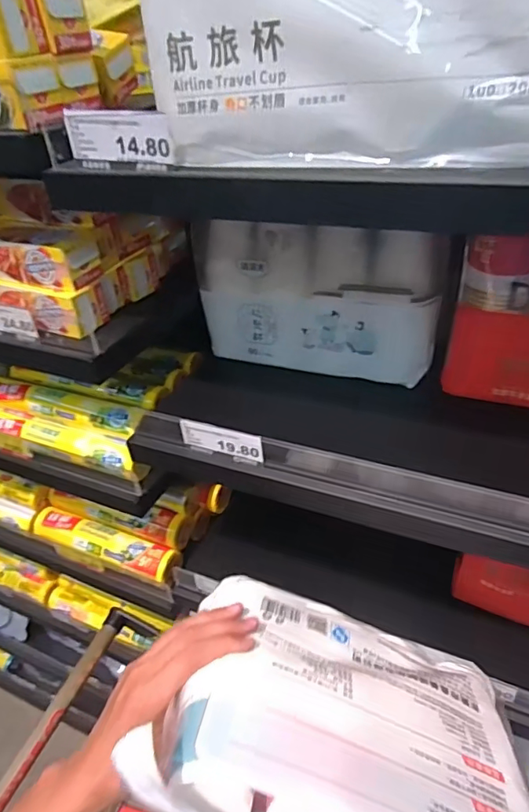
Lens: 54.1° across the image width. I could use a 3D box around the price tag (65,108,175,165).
[{"bbox_3d":[-0.108,-0.199,0.382,0.083,0.034,0.010,10,39,21],"label":"price tag"}]

